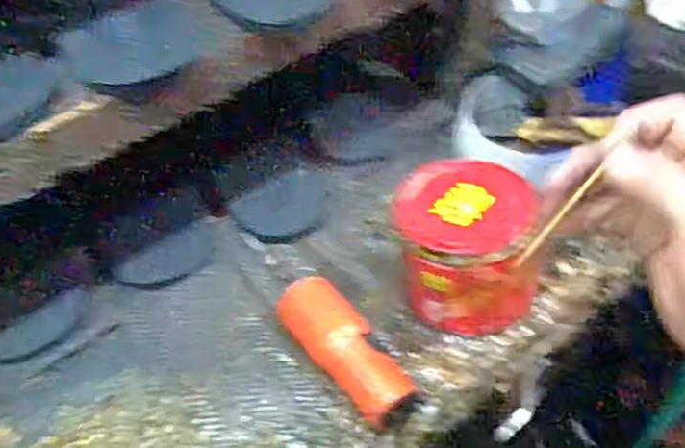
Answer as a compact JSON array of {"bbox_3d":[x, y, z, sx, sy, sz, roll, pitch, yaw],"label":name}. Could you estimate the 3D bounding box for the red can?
[{"bbox_3d":[0.093,0.023,0.527,0.105,0.105,0.104,-2,49,-1],"label":"red can"}]

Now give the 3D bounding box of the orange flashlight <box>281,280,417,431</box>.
[{"bbox_3d":[0.003,0.096,0.505,0.050,0.045,0.130,-31,56,-24],"label":"orange flashlight"}]

